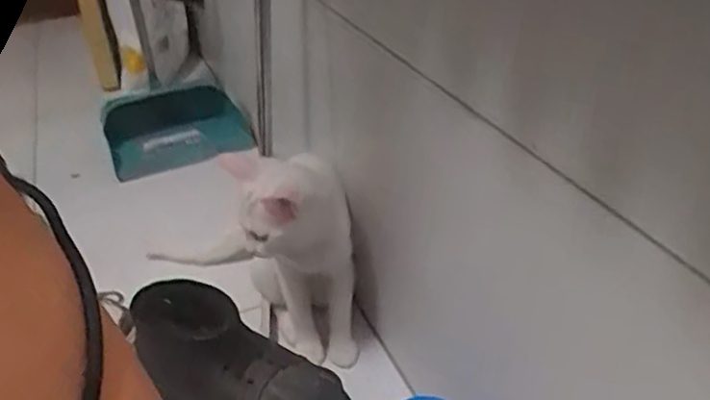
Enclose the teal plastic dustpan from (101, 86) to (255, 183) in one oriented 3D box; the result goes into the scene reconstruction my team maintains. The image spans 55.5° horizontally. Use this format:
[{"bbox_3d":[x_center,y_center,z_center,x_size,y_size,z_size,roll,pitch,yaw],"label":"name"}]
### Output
[{"bbox_3d":[-0.313,-0.124,1.188,0.237,0.104,0.154,-19,37,-21],"label":"teal plastic dustpan"}]

